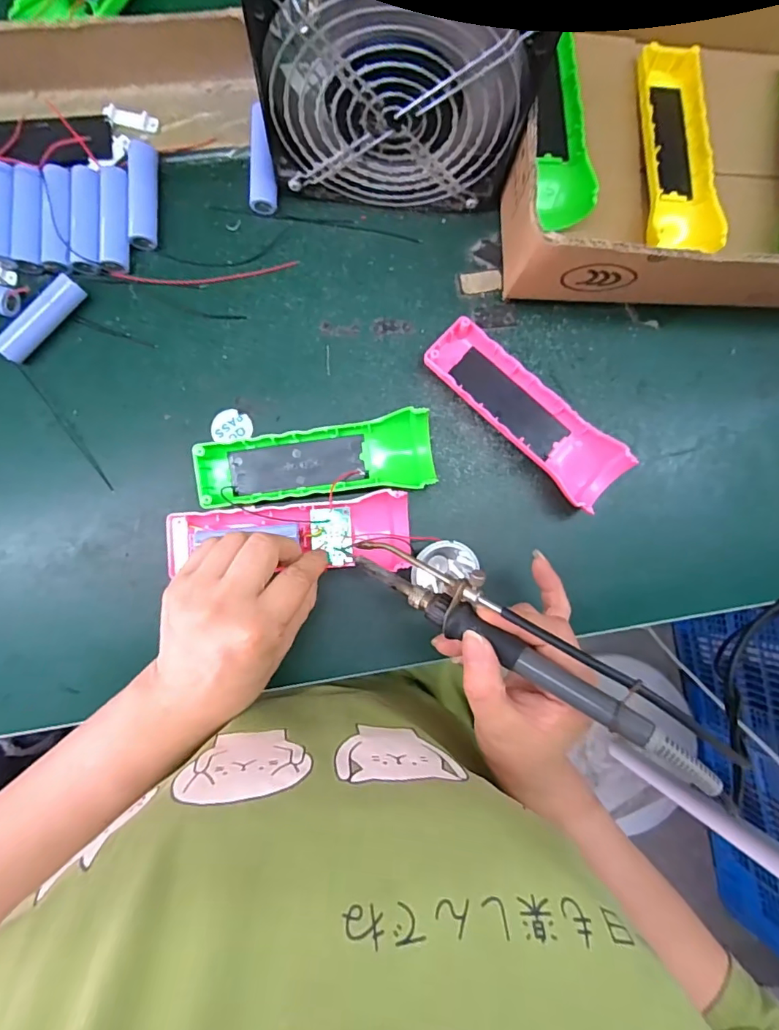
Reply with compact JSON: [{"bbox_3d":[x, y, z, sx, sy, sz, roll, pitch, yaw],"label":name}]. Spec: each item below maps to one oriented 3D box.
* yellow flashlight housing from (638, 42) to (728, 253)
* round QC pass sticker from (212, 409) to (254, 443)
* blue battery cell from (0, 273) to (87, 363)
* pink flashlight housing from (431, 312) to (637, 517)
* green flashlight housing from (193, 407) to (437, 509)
[{"bbox_3d":[0.203,-0.259,0.354,0.050,0.032,0.152,2,87,-4],"label":"yellow flashlight housing"},{"bbox_3d":[-0.108,-0.062,0.340,0.027,0.004,0.022,-8,88,-5],"label":"round QC pass sticker"},{"bbox_3d":[-0.227,-0.127,0.324,0.065,0.021,0.016,-45,91,-5],"label":"blue battery cell"},{"bbox_3d":[0.092,-0.068,0.342,0.153,0.028,0.049,41,85,-2],"label":"pink flashlight housing"},{"bbox_3d":[-0.047,-0.033,0.331,0.154,0.027,0.047,-10,88,-5],"label":"green flashlight housing"}]

